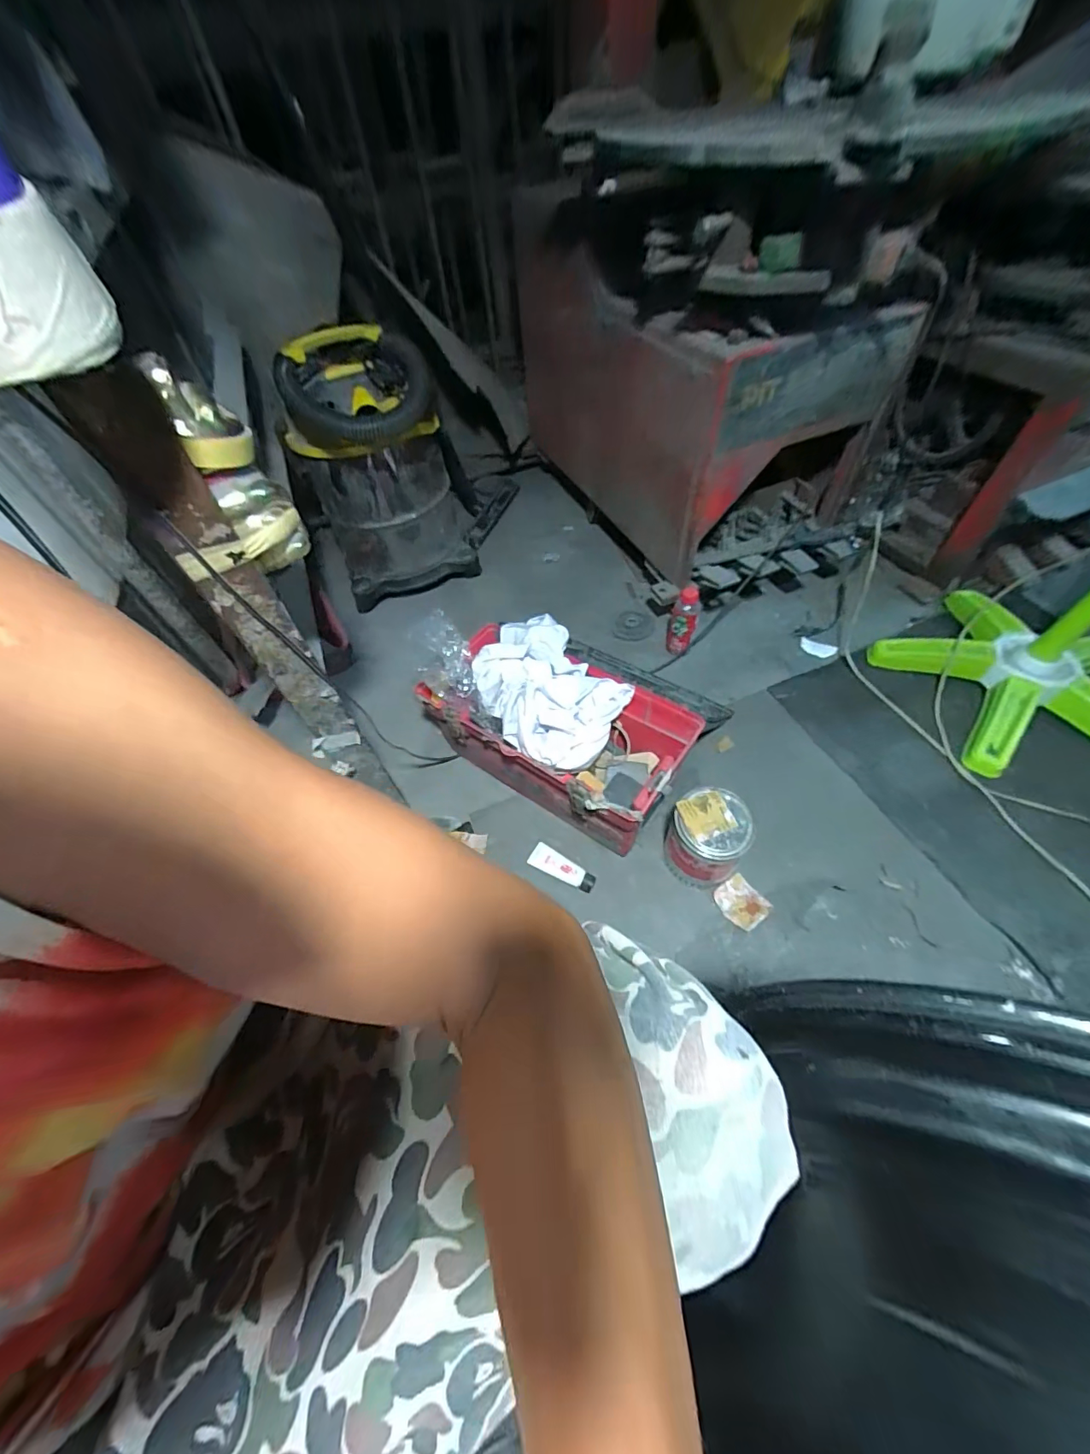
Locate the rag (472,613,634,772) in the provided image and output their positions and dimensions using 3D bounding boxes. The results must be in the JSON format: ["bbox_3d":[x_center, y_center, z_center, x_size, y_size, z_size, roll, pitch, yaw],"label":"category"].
[{"bbox_3d":[-0.014,-0.065,0.798,0.184,0.103,0.272,-34,58,-18],"label":"rag"}]

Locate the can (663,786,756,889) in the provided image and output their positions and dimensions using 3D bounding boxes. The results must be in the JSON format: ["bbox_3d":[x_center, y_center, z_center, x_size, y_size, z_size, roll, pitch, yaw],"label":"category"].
[{"bbox_3d":[0.232,0.166,0.694,0.102,0.147,0.095,-2,54,3],"label":"can"}]

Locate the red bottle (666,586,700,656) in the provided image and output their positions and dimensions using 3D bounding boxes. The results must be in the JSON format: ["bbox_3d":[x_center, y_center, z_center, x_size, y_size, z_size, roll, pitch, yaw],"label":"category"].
[{"bbox_3d":[0.276,-0.206,0.965,0.054,0.147,0.057,12,57,13],"label":"red bottle"}]

